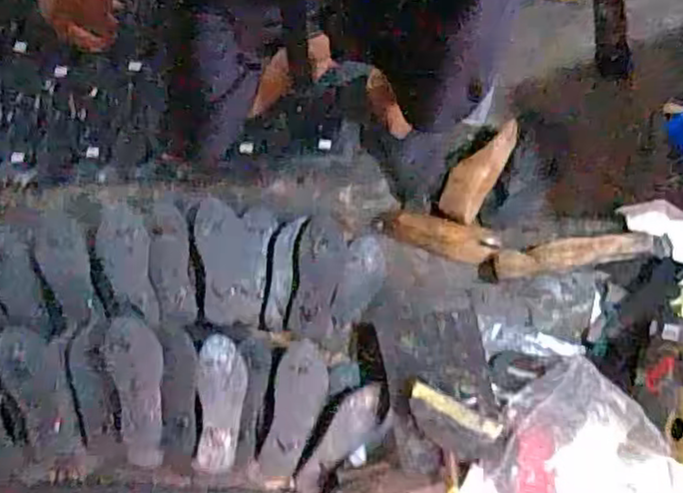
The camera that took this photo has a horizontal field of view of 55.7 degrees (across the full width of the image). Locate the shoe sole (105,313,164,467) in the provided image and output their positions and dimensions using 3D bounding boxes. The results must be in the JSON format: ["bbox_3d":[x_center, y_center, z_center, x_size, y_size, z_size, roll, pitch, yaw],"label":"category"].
[{"bbox_3d":[-0.367,0.258,1.173,0.096,0.011,0.264,-16,83,-1],"label":"shoe sole"}]

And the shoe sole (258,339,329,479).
[{"bbox_3d":[-0.085,0.303,1.211,0.095,0.022,0.248,10,84,2],"label":"shoe sole"}]

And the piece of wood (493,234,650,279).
[{"bbox_3d":[0.464,0.014,1.300,0.316,0.030,0.058,-10,76,-3],"label":"piece of wood"}]

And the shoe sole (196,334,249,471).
[{"bbox_3d":[-0.222,0.289,1.197,0.087,0.015,0.240,2,75,-19],"label":"shoe sole"}]

